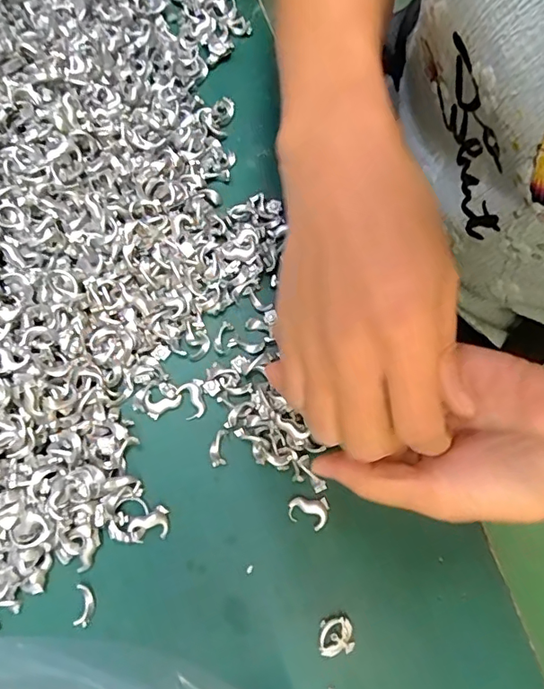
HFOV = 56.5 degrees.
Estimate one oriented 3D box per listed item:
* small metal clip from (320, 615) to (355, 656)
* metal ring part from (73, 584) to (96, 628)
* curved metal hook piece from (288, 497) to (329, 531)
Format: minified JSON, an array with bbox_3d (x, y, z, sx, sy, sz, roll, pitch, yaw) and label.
[{"bbox_3d":[0.031,0.140,0.242,0.016,0.004,0.015,-11,71,-3],"label":"small metal clip"},{"bbox_3d":[-0.092,0.128,0.249,0.009,0.005,0.018,-2,71,0],"label":"metal ring part"},{"bbox_3d":[0.019,0.087,0.260,0.020,0.004,0.015,-1,71,0],"label":"curved metal hook piece"}]

